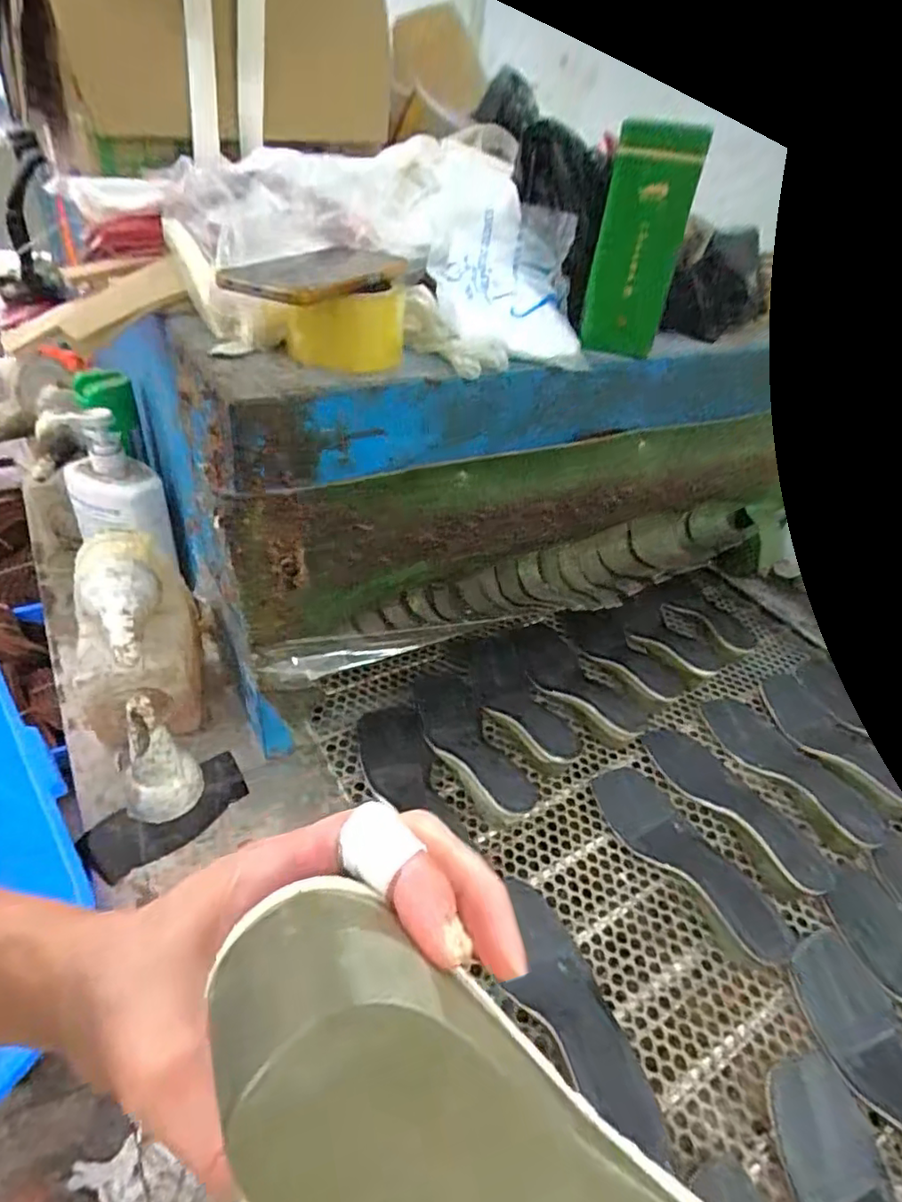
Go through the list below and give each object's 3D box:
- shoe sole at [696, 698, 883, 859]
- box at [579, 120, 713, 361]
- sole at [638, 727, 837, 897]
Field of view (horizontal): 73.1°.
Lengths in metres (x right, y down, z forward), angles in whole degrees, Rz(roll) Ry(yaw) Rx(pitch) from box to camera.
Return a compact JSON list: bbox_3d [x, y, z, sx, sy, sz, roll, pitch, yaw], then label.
[{"bbox_3d":[0.412,0.201,0.746,0.094,0.030,0.228,-15,43,-24],"label":"shoe sole"},{"bbox_3d":[0.165,-0.312,0.542,0.072,0.172,0.037,14,40,10],"label":"box"},{"bbox_3d":[0.323,0.224,0.691,0.082,0.037,0.230,-17,44,-26],"label":"sole"}]

